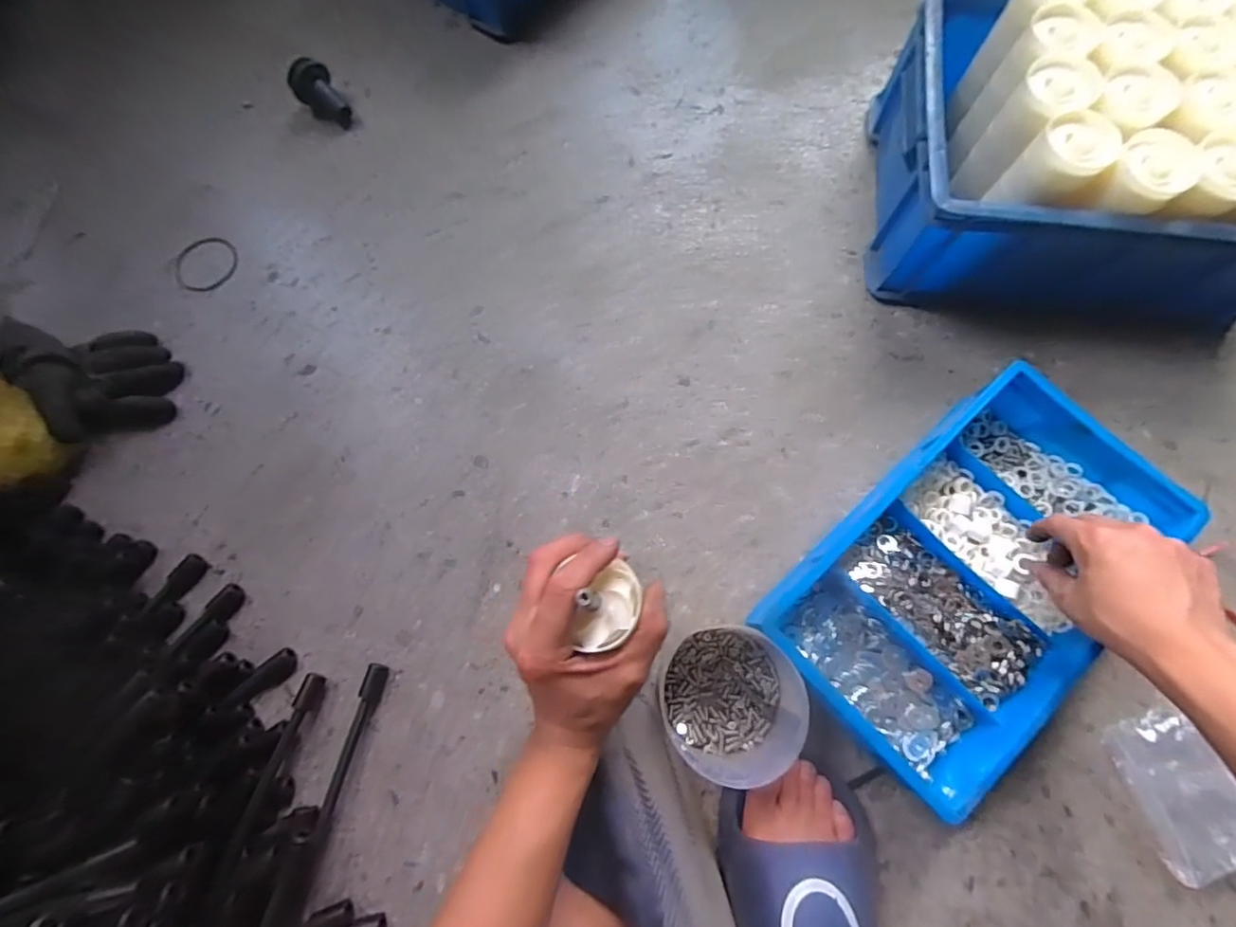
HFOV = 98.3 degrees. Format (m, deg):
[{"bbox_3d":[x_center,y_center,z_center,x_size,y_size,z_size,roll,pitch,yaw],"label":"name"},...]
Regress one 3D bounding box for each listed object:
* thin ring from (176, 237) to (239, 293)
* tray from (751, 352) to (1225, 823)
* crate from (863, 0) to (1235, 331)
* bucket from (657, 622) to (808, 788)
[{"bbox_3d":[-0.488,-0.236,0.631,0.078,0.004,0.074,0,74,0],"label":"thin ring"},{"bbox_3d":[0.305,0.098,0.478,0.341,0.089,0.196,-43,78,-11],"label":"tray"},{"bbox_3d":[0.480,-0.315,0.549,0.389,0.179,0.286,9,75,3],"label":"crate"},{"bbox_3d":[0.095,0.200,0.457,0.107,0.084,0.113,0,74,0],"label":"bucket"}]

